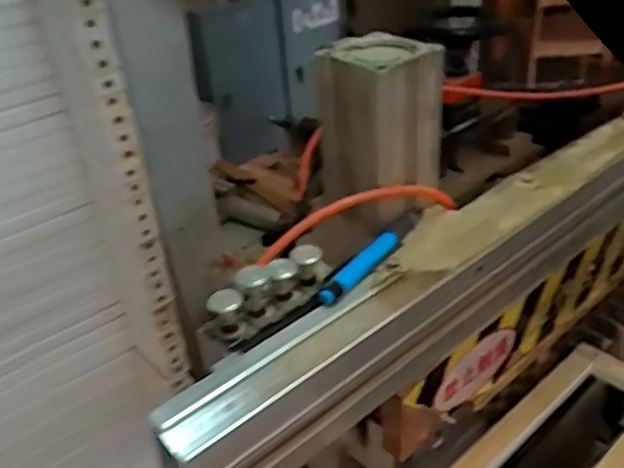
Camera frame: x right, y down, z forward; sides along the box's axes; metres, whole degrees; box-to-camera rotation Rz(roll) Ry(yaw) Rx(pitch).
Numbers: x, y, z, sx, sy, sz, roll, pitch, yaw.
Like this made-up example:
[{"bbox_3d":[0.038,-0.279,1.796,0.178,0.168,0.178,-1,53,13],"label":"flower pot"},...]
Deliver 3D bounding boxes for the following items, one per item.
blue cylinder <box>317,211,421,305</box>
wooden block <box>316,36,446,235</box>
[{"bbox_3d":[0.043,0.012,0.425,0.013,0.016,0.116,19,40,32],"label":"blue cylinder"},{"bbox_3d":[0.045,-0.071,0.444,0.067,0.110,0.068,24,43,37],"label":"wooden block"}]

